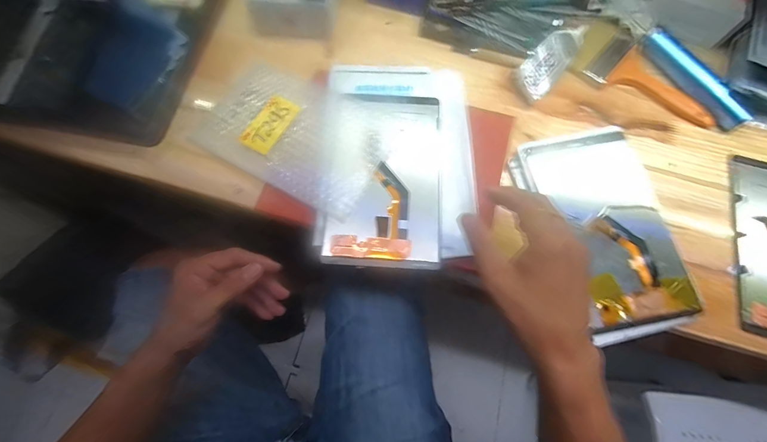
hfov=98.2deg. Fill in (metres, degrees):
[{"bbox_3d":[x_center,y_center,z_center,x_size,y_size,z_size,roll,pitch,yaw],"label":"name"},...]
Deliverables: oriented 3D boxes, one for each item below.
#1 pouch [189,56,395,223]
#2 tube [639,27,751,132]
[{"bbox_3d":[-0.095,-0.098,0.362,0.200,0.012,0.125,29,76,8],"label":"pouch"},{"bbox_3d":[0.375,-0.174,0.399,0.022,0.019,0.151,-34,77,-10],"label":"tube"}]

